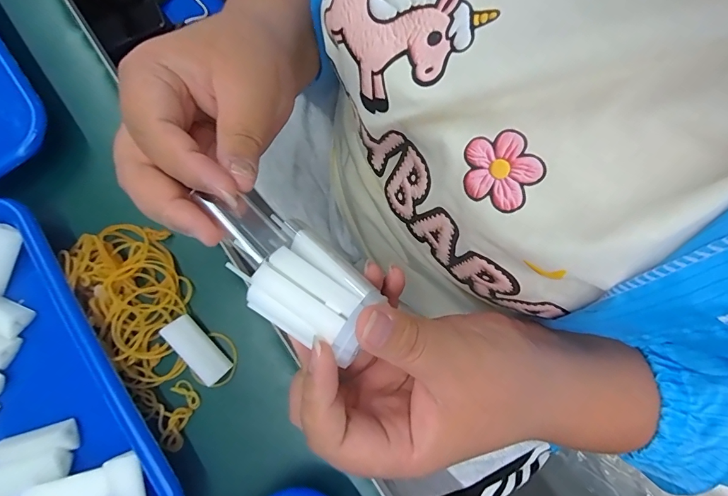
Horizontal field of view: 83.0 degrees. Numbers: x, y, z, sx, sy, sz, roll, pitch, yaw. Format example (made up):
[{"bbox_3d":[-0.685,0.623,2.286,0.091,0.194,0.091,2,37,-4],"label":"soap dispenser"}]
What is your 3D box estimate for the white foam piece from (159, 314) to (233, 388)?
[{"bbox_3d":[-0.103,0.063,0.254,0.017,0.016,0.045,-44,79,-6],"label":"white foam piece"}]

